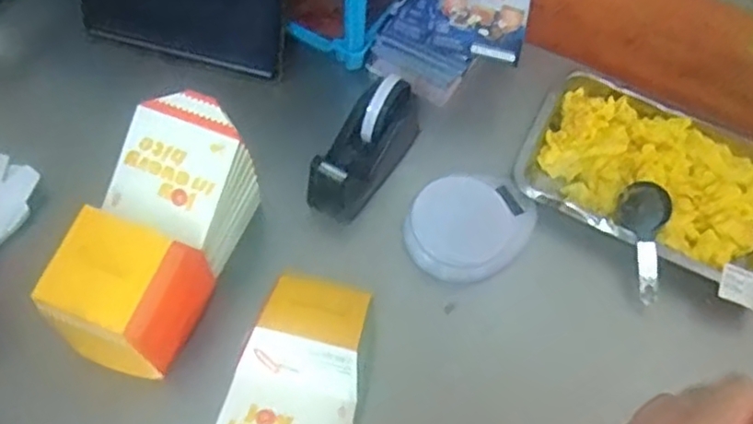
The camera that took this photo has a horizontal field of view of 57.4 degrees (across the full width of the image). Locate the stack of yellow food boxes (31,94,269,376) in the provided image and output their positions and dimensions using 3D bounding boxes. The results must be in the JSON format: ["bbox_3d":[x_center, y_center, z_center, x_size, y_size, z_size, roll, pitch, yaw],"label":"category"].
[{"bbox_3d":[-0.211,0.020,0.657,0.112,0.129,0.241,22,62,8],"label":"stack of yellow food boxes"}]

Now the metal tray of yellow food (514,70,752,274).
[{"bbox_3d":[0.326,-0.047,0.790,0.295,0.050,0.211,26,63,10],"label":"metal tray of yellow food"}]

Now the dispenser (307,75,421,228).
[{"bbox_3d":[-0.007,-0.073,0.772,0.059,0.104,0.163,34,64,14],"label":"dispenser"}]

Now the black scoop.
[{"bbox_3d":[0.294,0.030,0.753,0.054,0.032,0.131,0,80,-4],"label":"black scoop"}]

